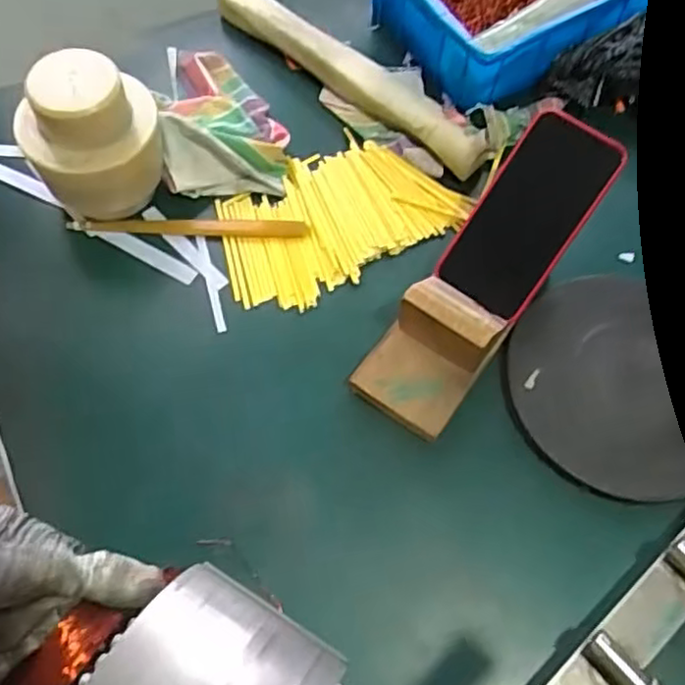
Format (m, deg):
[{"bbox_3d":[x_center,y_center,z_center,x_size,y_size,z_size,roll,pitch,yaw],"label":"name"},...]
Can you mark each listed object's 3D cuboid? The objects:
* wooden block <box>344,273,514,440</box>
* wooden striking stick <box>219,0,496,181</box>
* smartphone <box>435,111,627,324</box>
[{"bbox_3d":[0.070,0.005,0.536,0.082,0.060,0.115,36,69,16],"label":"wooden block"},{"bbox_3d":[0.006,-0.276,0.689,0.330,0.033,0.054,38,69,17],"label":"wooden striking stick"},{"bbox_3d":[0.151,-0.102,0.554,0.079,0.007,0.159,37,101,13],"label":"smartphone"}]

